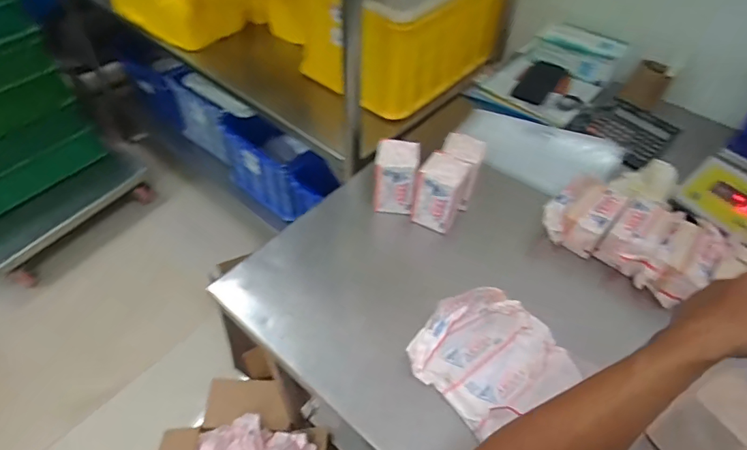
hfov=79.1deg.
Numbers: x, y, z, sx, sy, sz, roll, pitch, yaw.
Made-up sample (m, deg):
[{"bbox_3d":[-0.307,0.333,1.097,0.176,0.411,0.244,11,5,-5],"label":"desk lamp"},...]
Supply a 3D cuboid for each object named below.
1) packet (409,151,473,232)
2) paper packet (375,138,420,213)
[{"bbox_3d":[0.114,-0.057,0.776,0.072,0.117,0.064,24,53,18],"label":"packet"},{"bbox_3d":[0.039,-0.084,0.786,0.068,0.116,0.055,6,49,3],"label":"paper packet"}]

